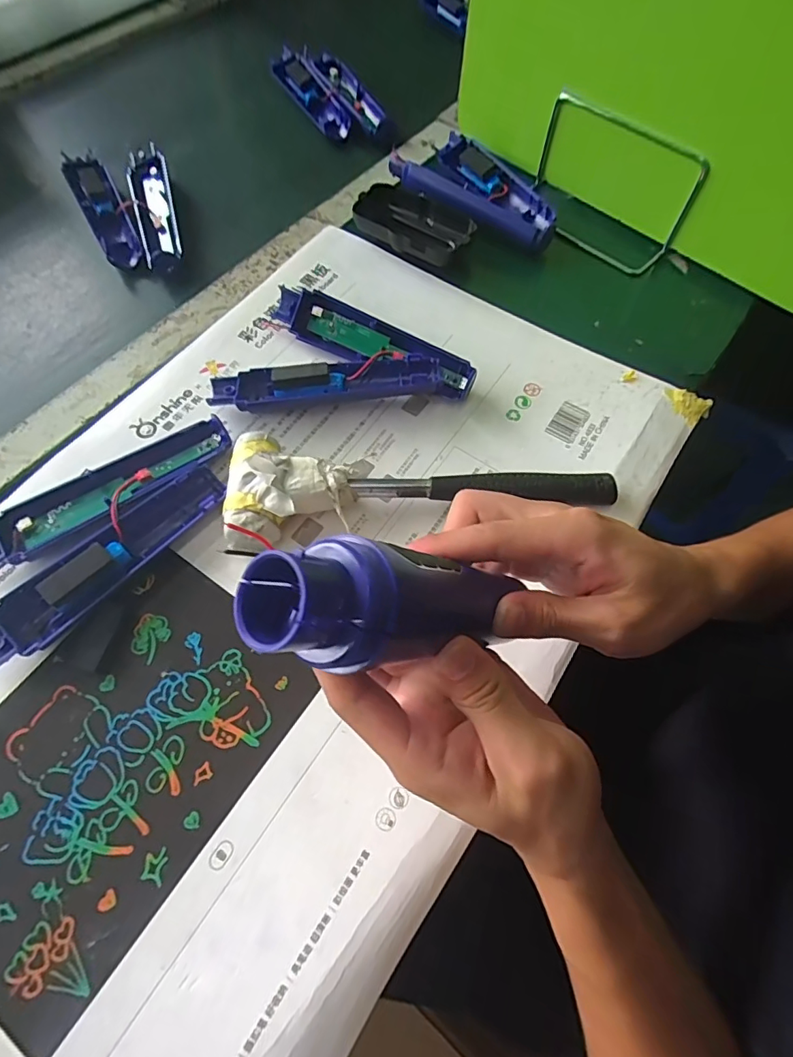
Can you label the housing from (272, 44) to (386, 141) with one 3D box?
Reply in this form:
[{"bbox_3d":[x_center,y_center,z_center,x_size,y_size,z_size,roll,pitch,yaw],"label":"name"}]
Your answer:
[{"bbox_3d":[-0.080,-0.504,0.572,0.075,0.030,0.168,-28,68,-14],"label":"housing"}]

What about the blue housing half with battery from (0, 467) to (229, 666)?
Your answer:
[{"bbox_3d":[-0.181,0.020,0.311,0.036,0.029,0.167,38,69,16],"label":"blue housing half with battery"}]

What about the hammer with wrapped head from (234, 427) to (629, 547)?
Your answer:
[{"bbox_3d":[0.019,-0.025,0.329,0.257,0.035,0.074,0,64,-2],"label":"hammer with wrapped head"}]

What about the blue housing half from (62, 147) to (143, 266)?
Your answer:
[{"bbox_3d":[-0.280,-0.306,0.474,0.036,0.029,0.169,-28,68,-14],"label":"blue housing half"}]

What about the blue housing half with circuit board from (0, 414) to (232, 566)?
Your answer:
[{"bbox_3d":[-0.192,-0.024,0.333,0.170,0.020,0.039,-33,69,-16],"label":"blue housing half with circuit board"}]

